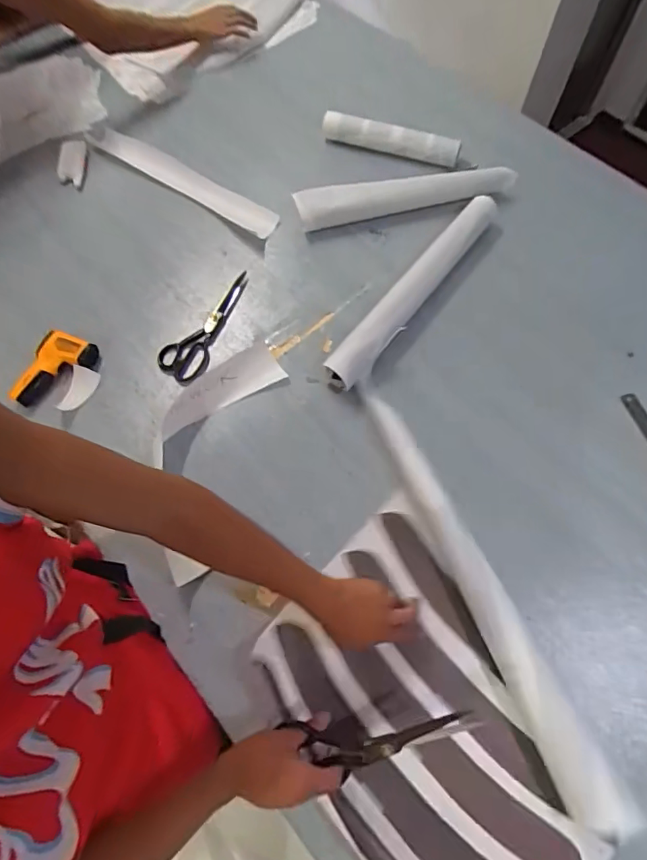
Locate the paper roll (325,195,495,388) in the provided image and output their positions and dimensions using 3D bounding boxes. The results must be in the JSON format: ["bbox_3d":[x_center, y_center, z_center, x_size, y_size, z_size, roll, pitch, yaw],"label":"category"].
[{"bbox_3d":[0.178,-0.267,0.918,0.065,0.070,0.508,34,70,14],"label":"paper roll"}]

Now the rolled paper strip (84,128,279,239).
[{"bbox_3d":[-0.303,-0.527,1.042,0.491,0.036,0.066,32,70,13],"label":"rolled paper strip"}]

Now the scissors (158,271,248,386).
[{"bbox_3d":[-0.220,-0.196,0.905,0.091,0.020,0.254,14,67,6],"label":"scissors"}]

